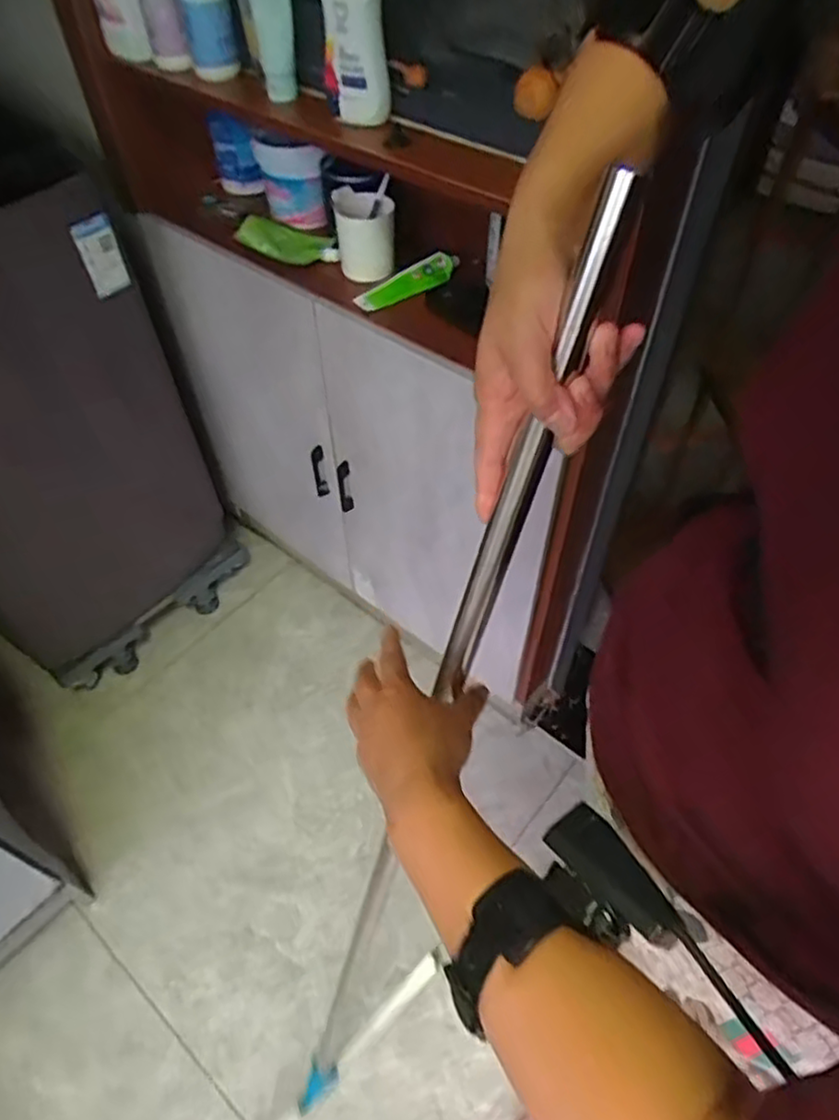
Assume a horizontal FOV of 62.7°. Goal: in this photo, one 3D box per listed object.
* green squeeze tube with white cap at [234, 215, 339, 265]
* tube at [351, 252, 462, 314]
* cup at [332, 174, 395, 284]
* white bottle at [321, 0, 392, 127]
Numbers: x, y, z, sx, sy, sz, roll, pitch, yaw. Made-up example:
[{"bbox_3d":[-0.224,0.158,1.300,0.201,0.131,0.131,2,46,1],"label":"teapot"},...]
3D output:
[{"bbox_3d":[-0.199,-0.488,1.058,0.165,0.036,0.107,9,52,7],"label":"green squeeze tube with white cap"},{"bbox_3d":[-0.019,-0.400,0.988,0.174,0.022,0.054,-33,58,-23],"label":"tube"},{"bbox_3d":[-0.077,-0.468,0.996,0.084,0.100,0.083,-7,52,-5],"label":"cup"},{"bbox_3d":[-0.073,-0.589,0.778,0.072,0.175,0.054,-5,52,-4],"label":"white bottle"}]

